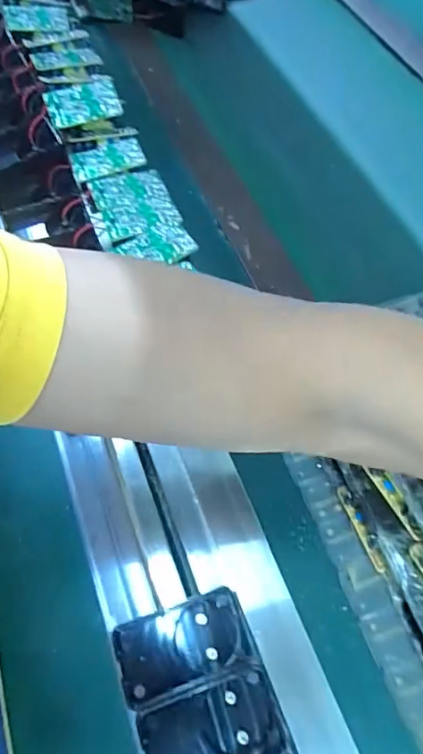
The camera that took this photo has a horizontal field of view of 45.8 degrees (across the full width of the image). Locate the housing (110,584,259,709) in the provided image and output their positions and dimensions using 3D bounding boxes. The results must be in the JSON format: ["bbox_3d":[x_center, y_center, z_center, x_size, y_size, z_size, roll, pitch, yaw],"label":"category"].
[{"bbox_3d":[-0.016,0.155,0.289,0.074,0.014,0.041,-16,62,-10],"label":"housing"}]

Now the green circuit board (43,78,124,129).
[{"bbox_3d":[-0.118,-0.252,0.458,0.065,0.011,0.039,-20,85,-11],"label":"green circuit board"}]

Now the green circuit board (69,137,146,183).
[{"bbox_3d":[-0.094,-0.197,0.454,0.065,0.007,0.040,-18,62,-11],"label":"green circuit board"}]

